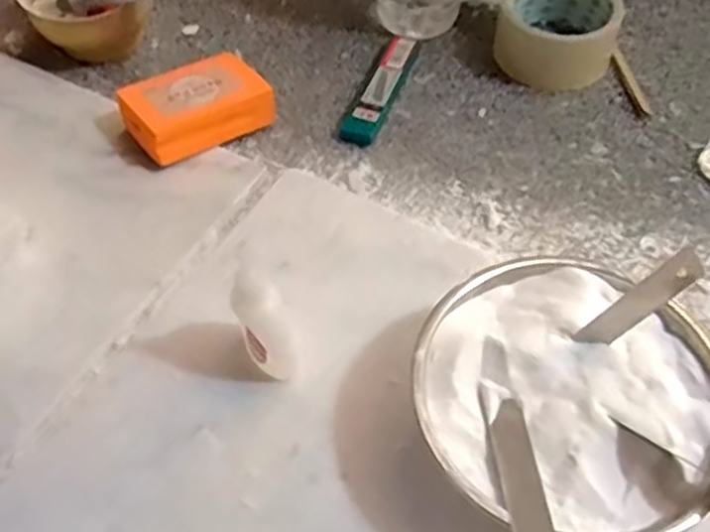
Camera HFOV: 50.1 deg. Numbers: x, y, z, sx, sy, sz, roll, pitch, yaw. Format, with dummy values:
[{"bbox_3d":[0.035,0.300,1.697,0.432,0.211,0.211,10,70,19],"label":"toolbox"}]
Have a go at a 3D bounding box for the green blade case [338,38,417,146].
[{"bbox_3d":[0.020,-0.132,0.566,0.025,0.014,0.109,19,55,13],"label":"green blade case"}]

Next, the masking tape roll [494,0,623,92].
[{"bbox_3d":[0.155,-0.184,0.582,0.087,0.041,0.085,15,54,10],"label":"masking tape roll"}]

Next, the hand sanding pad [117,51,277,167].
[{"bbox_3d":[-0.111,-0.113,0.533,0.096,0.029,0.057,-29,59,-21],"label":"hand sanding pad"}]

